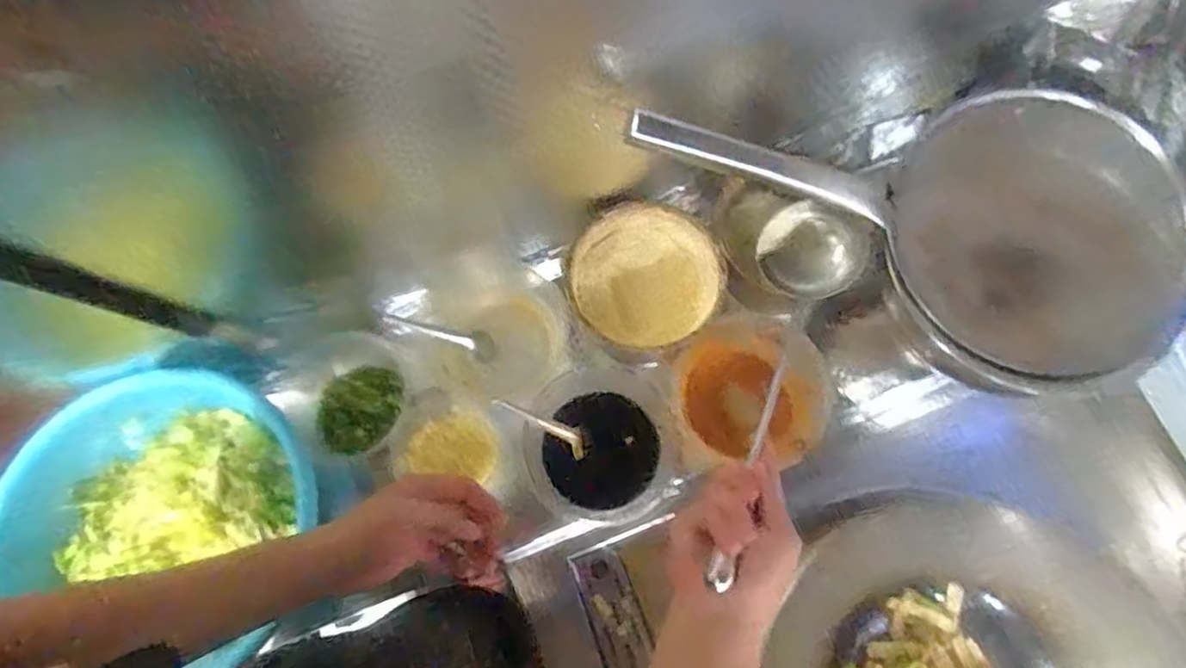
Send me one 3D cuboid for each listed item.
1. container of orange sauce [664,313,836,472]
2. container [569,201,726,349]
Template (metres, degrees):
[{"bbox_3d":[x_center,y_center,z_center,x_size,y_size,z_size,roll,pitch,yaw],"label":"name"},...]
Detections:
[{"bbox_3d":[0.172,0.074,0.796,0.178,0.138,0.147,7,72,4],"label":"container of orange sauce"},{"bbox_3d":[0.061,-0.061,0.771,0.170,0.074,0.159,-2,72,0],"label":"container"}]

